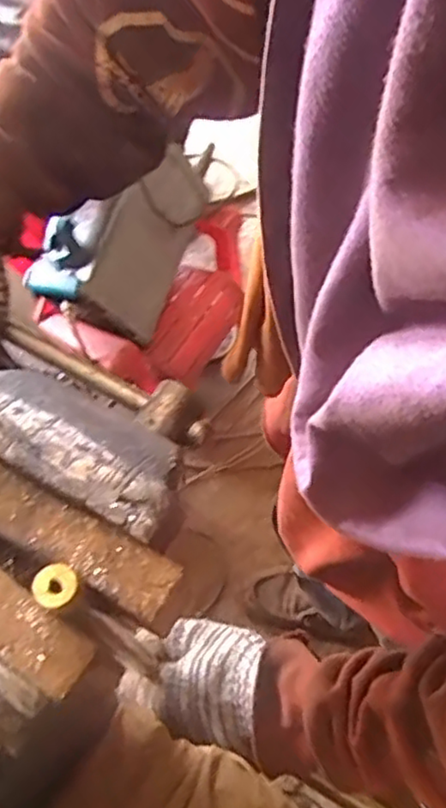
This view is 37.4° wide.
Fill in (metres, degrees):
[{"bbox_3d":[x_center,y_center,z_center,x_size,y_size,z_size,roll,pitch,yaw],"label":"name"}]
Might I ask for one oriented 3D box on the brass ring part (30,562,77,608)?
[{"bbox_3d":[-0.061,0.065,0.236,0.015,0.004,0.015,-1,60,2],"label":"brass ring part"}]

